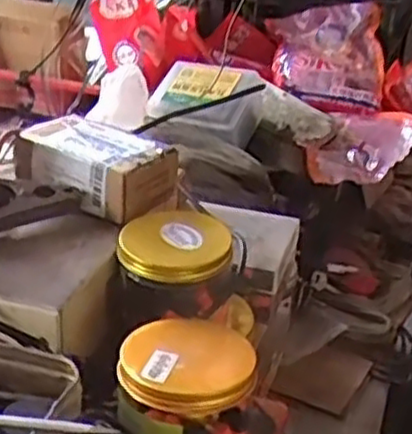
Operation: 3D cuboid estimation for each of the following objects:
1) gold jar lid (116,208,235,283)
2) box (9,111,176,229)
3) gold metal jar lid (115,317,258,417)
[{"bbox_3d":[-0.022,0.019,0.541,0.080,0.019,0.078,3,25,-4],"label":"gold jar lid"},{"bbox_3d":[-0.090,-0.043,0.613,0.124,0.047,0.075,19,28,27],"label":"box"},{"bbox_3d":[-0.011,0.089,0.453,0.081,0.019,0.070,5,25,-1],"label":"gold metal jar lid"}]

